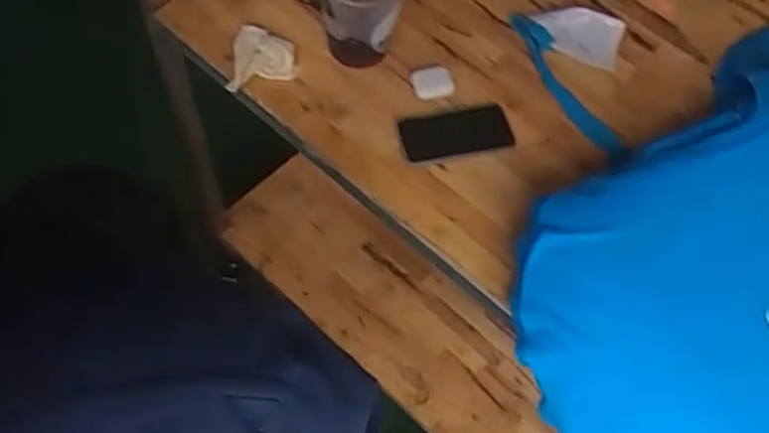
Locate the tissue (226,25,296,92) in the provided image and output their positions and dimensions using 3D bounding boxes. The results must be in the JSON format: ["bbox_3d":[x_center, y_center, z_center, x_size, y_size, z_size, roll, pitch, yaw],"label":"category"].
[{"bbox_3d":[-0.163,-0.210,0.935,0.084,0.027,0.083,3,61,-2],"label":"tissue"}]

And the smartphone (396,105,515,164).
[{"bbox_3d":[0.092,-0.108,0.892,0.140,0.011,0.075,-11,63,-9],"label":"smartphone"}]

